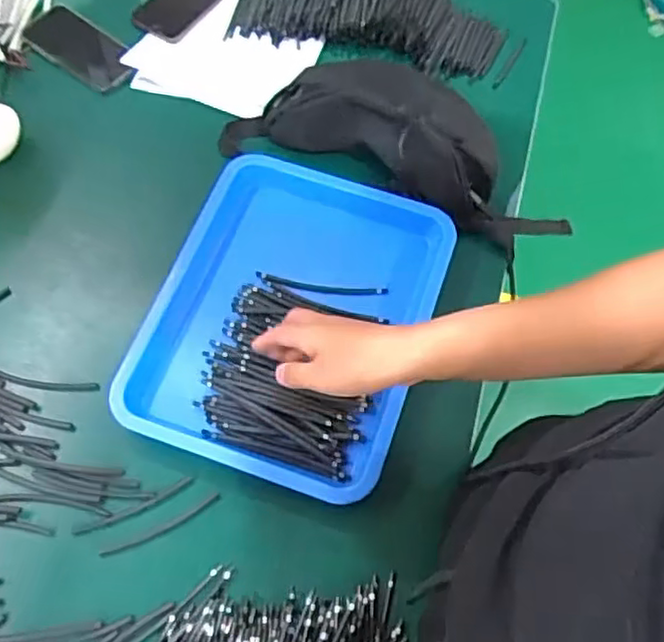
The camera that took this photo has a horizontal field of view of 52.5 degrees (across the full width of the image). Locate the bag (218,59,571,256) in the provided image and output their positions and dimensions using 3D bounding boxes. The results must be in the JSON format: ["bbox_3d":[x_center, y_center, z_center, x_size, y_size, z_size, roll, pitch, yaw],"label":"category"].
[{"bbox_3d":[0.088,-0.223,0.767,0.402,0.076,0.183,21,66,7],"label":"bag"}]

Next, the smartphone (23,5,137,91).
[{"bbox_3d":[-0.311,-0.343,0.843,0.145,0.014,0.072,32,68,12],"label":"smartphone"}]

